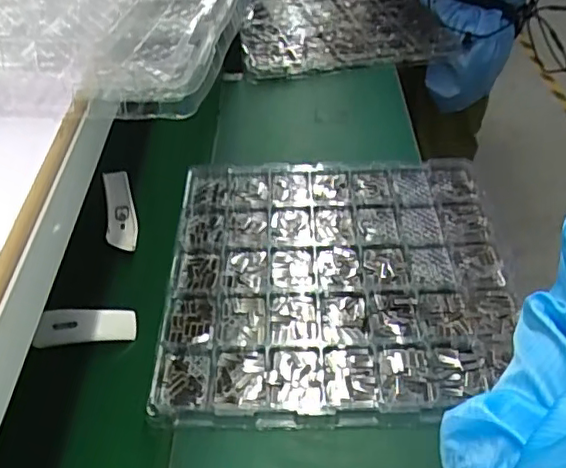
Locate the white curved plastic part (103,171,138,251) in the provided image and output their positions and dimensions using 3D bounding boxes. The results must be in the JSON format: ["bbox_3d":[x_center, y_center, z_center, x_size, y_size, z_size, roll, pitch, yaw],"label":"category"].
[{"bbox_3d":[-0.281,-0.030,1.023,0.050,0.052,0.169,-11,59,-8],"label":"white curved plastic part"}]

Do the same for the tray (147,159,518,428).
[{"bbox_3d":[0.082,0.059,0.903,0.497,0.031,0.495,-2,44,1],"label":"tray"}]

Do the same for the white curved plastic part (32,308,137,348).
[{"bbox_3d":[-0.275,0.128,0.836,0.133,0.012,0.049,-2,84,-16],"label":"white curved plastic part"}]

